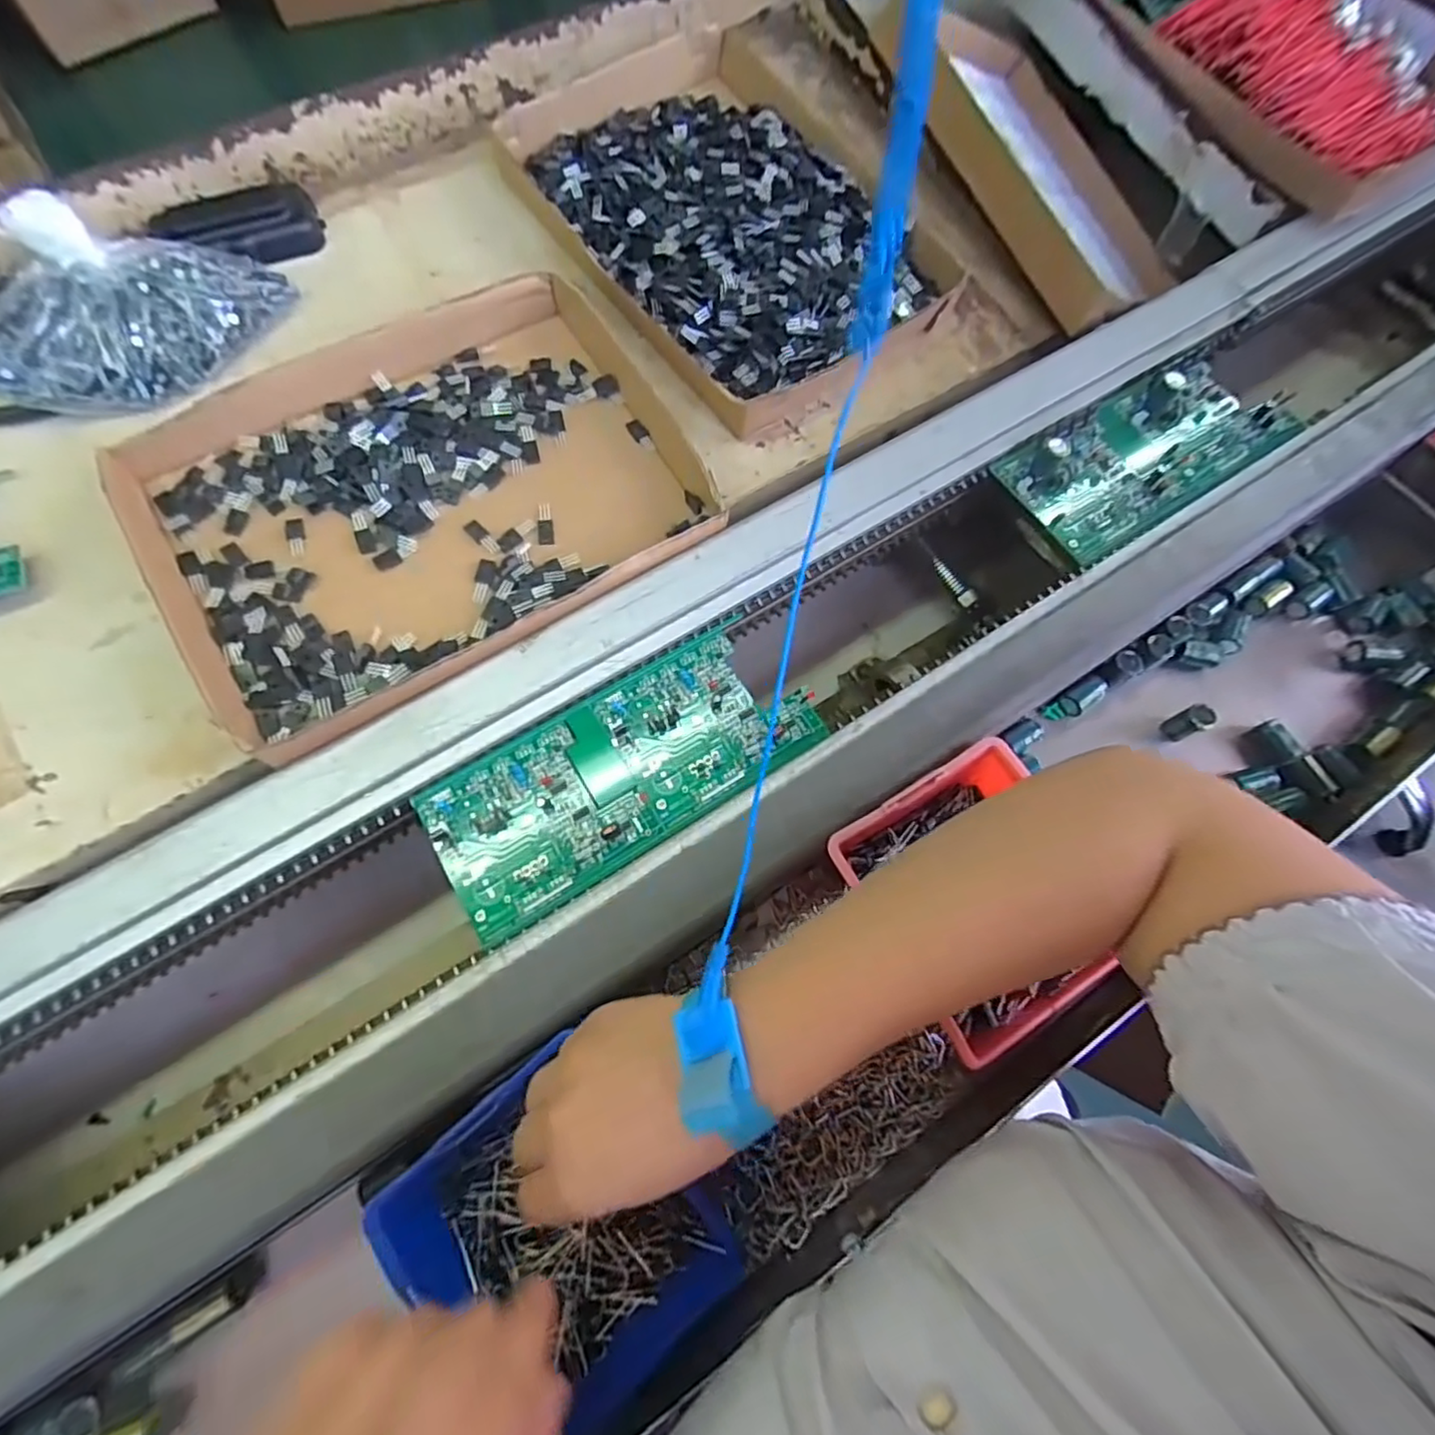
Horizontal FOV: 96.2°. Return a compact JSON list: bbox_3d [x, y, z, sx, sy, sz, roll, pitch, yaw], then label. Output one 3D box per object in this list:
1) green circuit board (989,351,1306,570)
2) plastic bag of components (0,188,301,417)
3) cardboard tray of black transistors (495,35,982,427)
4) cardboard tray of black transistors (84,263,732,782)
[{"bbox_3d":[0.300,-0.189,0.438,0.201,0.025,0.091,-30,73,-11],"label":"green circuit board"},{"bbox_3d":[-0.375,-0.259,0.401,0.185,0.071,0.078,-41,75,-14],"label":"plastic bag of components"},{"bbox_3d":[0.016,-0.389,0.494,0.254,0.046,0.312,-38,74,-13],"label":"cardboard tray of black transistors"},{"bbox_3d":[-0.175,-0.141,0.402,0.310,0.038,0.233,-31,73,-11],"label":"cardboard tray of black transistors"}]

